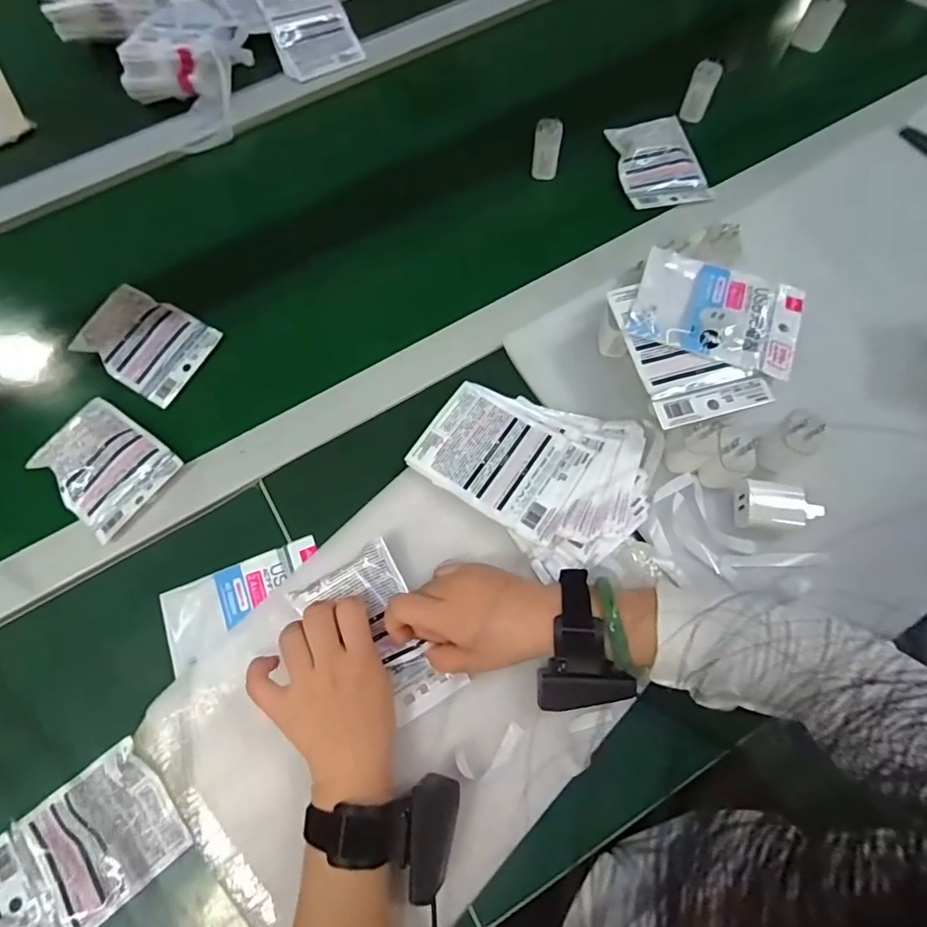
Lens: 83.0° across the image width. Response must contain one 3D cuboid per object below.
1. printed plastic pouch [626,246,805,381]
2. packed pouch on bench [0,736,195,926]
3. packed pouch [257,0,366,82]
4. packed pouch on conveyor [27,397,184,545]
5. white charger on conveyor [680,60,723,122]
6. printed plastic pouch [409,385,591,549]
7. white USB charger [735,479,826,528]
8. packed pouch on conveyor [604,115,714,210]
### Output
[{"bbox_3d":[0.222,-0.134,0.462,0.136,0.015,0.094,20,71,9],"label":"printed plastic pouch"},{"bbox_3d":[-0.282,0.286,0.388,0.131,0.022,0.097,-38,73,-13],"label":"packed pouch on bench"},{"bbox_3d":[-0.208,-0.597,0.708,0.108,0.026,0.156,-21,70,-7],"label":"packed pouch"},{"bbox_3d":[-0.342,0.001,0.498,0.119,0.018,0.094,36,74,14],"label":"packed pouch on conveyor"},{"bbox_3d":[0.290,-0.455,0.644,0.030,0.063,0.016,23,47,10],"label":"white charger on conveyor"},{"bbox_3d":[0.035,-0.008,0.468,0.142,0.011,0.104,31,73,12],"label":"printed plastic pouch"},{"bbox_3d":[0.268,0.036,0.445,0.059,0.029,0.038,6,69,4],"label":"white USB charger"},{"bbox_3d":[0.232,-0.350,0.609,0.097,0.040,0.110,-7,69,-1],"label":"packed pouch on conveyor"}]

